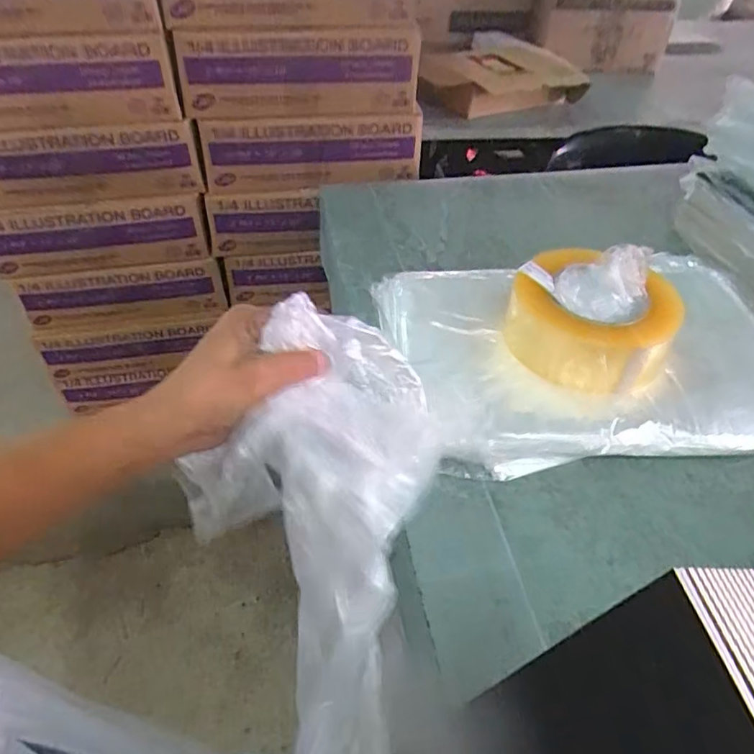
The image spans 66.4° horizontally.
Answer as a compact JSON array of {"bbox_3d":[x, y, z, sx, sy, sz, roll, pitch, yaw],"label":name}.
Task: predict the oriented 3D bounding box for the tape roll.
[{"bbox_3d":[0.177,-0.052,0.478,0.126,0.071,0.126,1,45,-1],"label":"tape roll"}]

